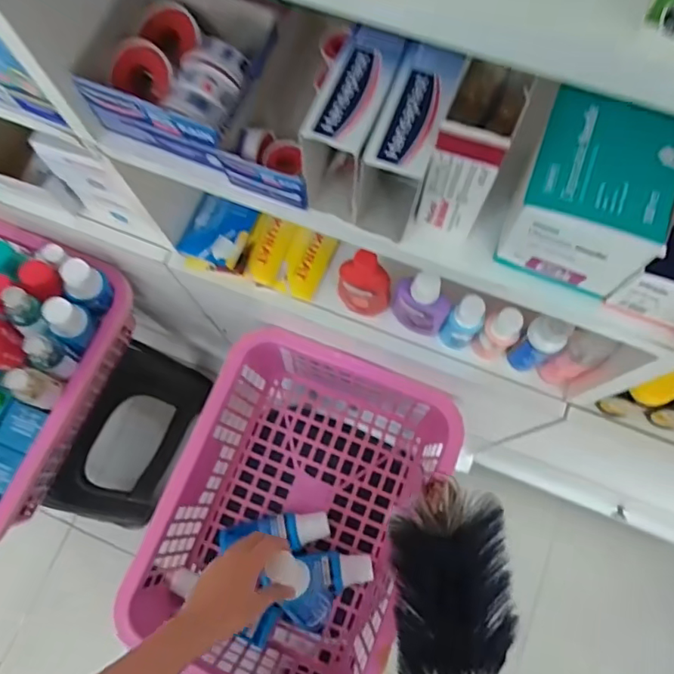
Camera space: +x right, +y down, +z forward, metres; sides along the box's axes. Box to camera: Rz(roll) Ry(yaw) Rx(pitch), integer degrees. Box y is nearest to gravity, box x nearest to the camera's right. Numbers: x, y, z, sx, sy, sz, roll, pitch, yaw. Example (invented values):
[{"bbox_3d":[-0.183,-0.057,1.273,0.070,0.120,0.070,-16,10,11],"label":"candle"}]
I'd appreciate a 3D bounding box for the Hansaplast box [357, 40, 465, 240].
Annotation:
[{"bbox_3d":[0.044,-0.129,0.386,0.043,0.099,0.086,18,75,6],"label":"Hansaplast box"}]

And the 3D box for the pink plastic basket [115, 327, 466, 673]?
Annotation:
[{"bbox_3d":[-0.052,0.228,0.717,0.303,0.151,0.404,21,75,7],"label":"pink plastic basket"}]

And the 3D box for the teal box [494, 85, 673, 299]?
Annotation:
[{"bbox_3d":[0.166,-0.091,0.367,0.084,0.081,0.094,18,75,6],"label":"teal box"}]

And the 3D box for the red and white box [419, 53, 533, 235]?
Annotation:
[{"bbox_3d":[0.089,-0.123,0.362,0.041,0.118,0.056,21,75,7],"label":"red and white box"}]

